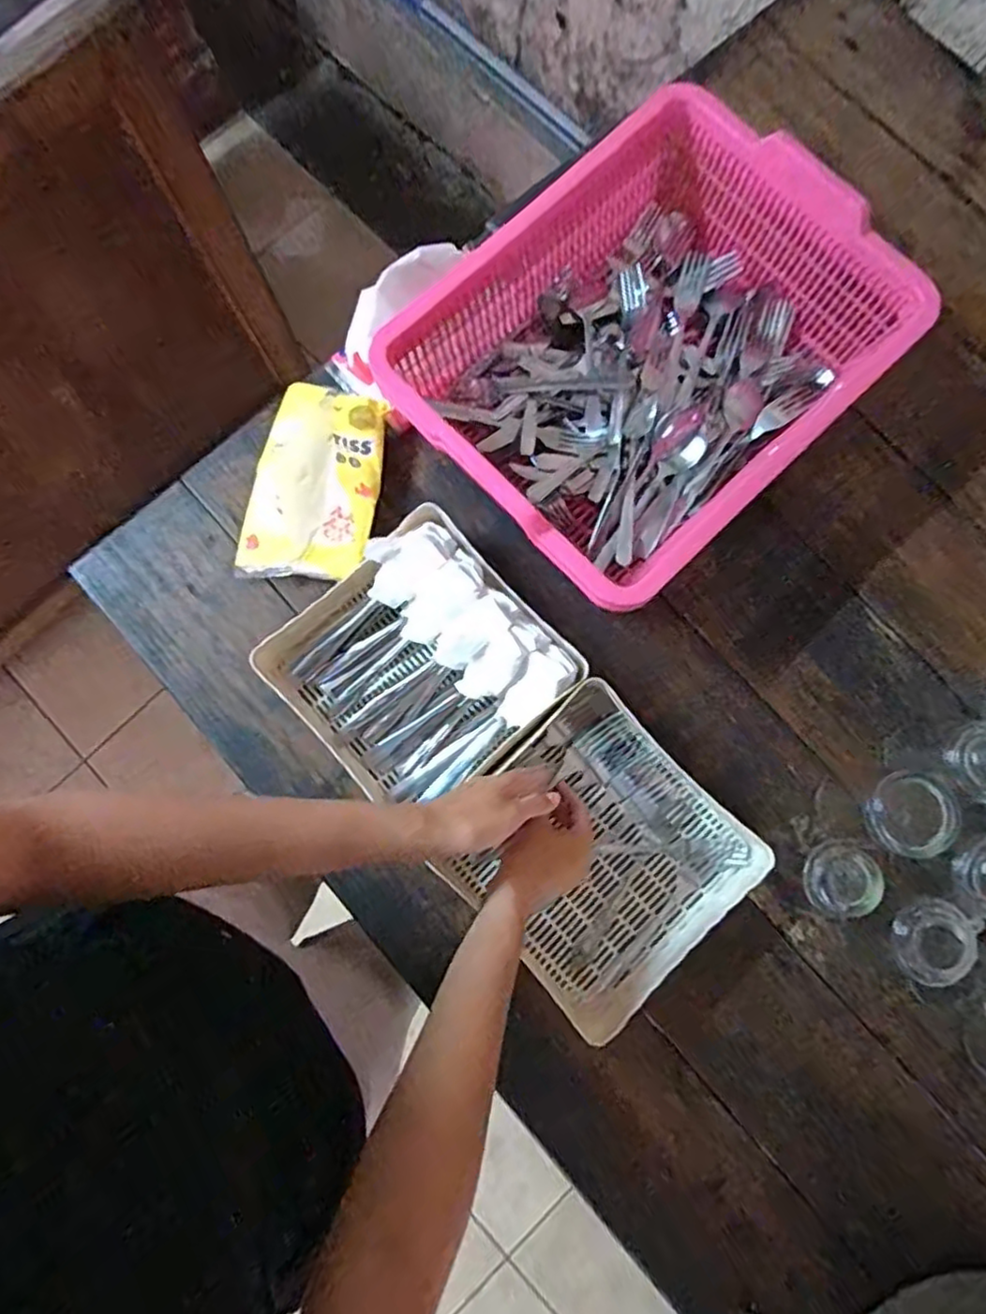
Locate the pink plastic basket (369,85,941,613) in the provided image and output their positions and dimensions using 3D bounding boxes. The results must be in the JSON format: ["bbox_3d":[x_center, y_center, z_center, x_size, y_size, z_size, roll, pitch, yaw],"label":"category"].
[{"bbox_3d":[0.133,-0.259,0.609,0.390,0.130,0.312,-43,83,-6],"label":"pink plastic basket"}]

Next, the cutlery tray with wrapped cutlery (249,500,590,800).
[{"bbox_3d":[-0.067,0.010,0.599,0.215,0.064,0.216,-42,82,-7],"label":"cutlery tray with wrapped cutlery"}]

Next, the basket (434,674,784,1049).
[{"bbox_3d":[0.089,0.170,0.573,0.213,0.048,0.221,-43,82,-7],"label":"basket"}]

